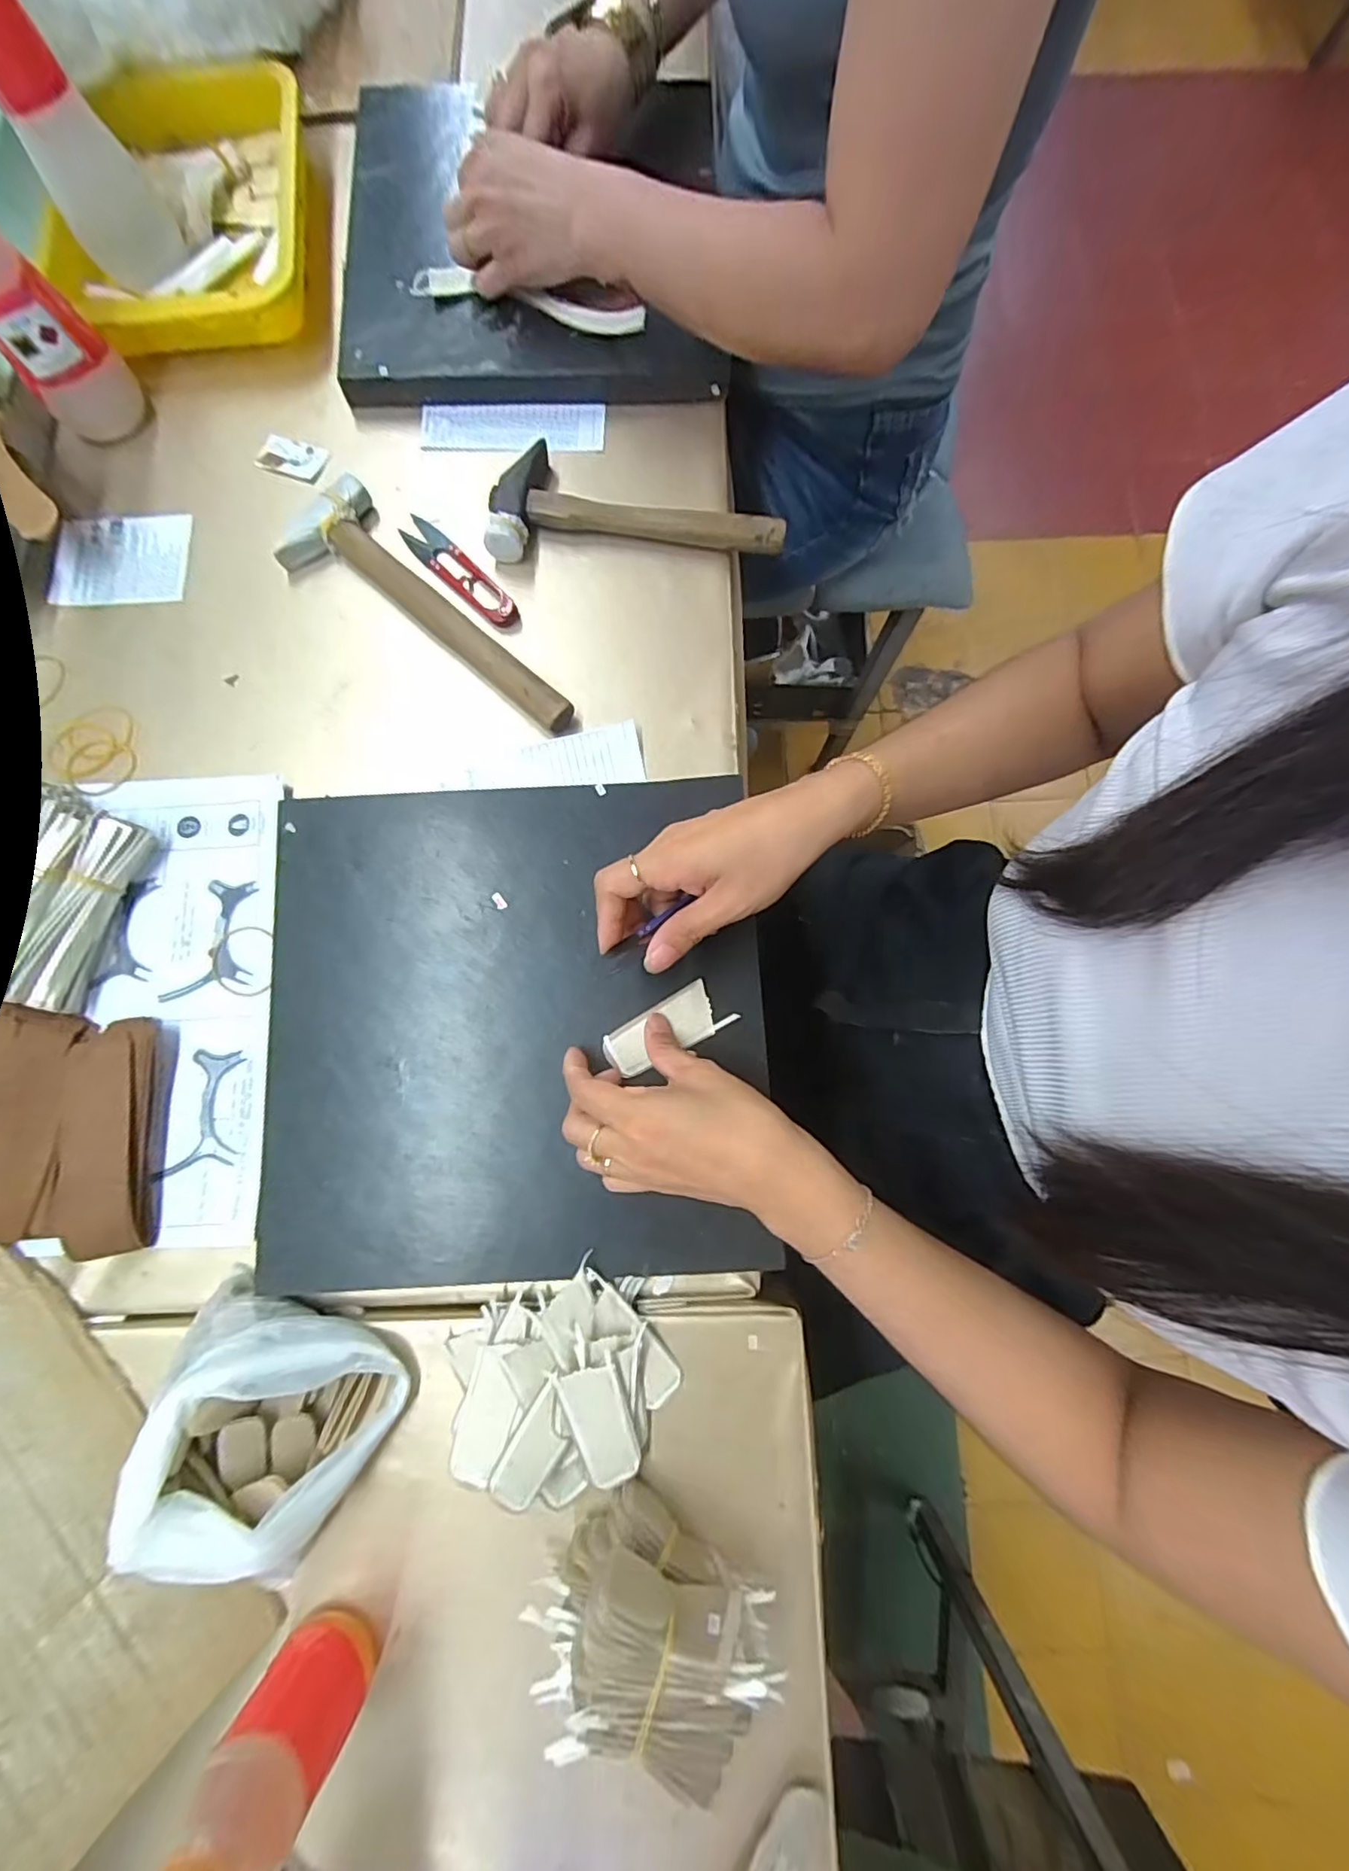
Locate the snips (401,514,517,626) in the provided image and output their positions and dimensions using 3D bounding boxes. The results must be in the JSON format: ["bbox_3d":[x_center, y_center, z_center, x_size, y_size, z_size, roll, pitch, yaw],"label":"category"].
[{"bbox_3d":[-0.164,-0.276,0.454,0.027,0.013,0.120,-44,83,-8],"label":"snips"}]

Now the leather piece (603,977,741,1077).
[{"bbox_3d":[-0.005,0.056,0.368,0.078,0.004,0.033,-26,80,-6],"label":"leather piece"}]

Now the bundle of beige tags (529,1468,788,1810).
[{"bbox_3d":[-0.013,0.347,0.301,0.108,0.071,0.079,24,80,4],"label":"bundle of beige tags"}]

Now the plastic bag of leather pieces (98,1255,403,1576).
[{"bbox_3d":[-0.224,0.266,0.325,0.121,0.057,0.105,18,79,3],"label":"plastic bag of leather pieces"}]

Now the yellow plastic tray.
[{"bbox_3d":[-0.393,-0.571,0.484,0.190,0.053,0.231,-5,79,-2],"label":"yellow plastic tray"}]

